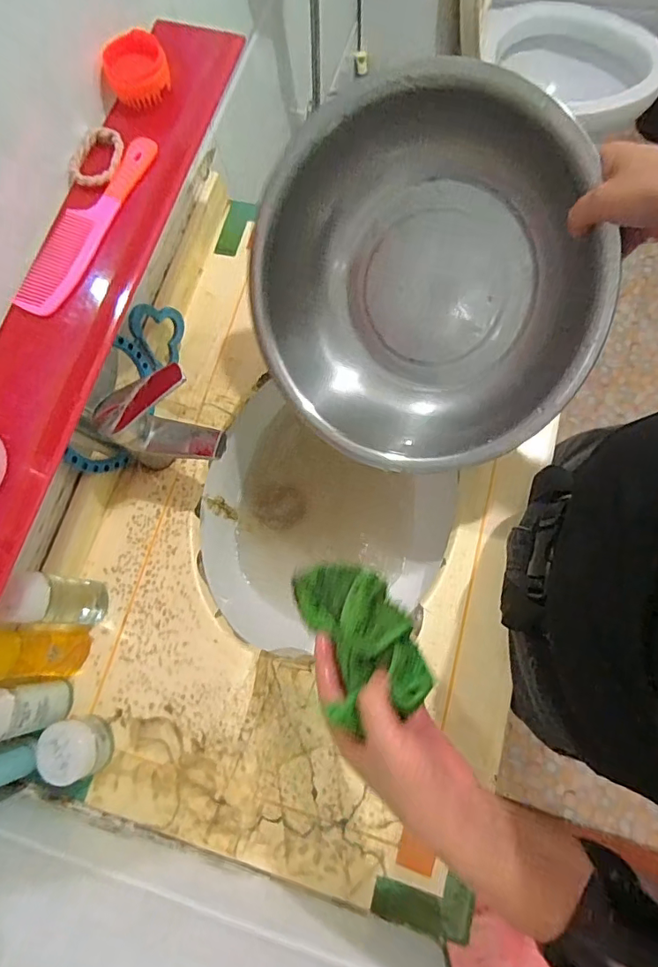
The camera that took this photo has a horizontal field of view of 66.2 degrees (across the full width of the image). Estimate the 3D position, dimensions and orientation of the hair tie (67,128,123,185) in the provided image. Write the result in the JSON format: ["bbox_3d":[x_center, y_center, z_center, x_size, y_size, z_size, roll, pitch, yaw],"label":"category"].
[{"bbox_3d":[-0.217,-0.307,0.472,0.047,0.009,0.065,12,75,5],"label":"hair tie"}]

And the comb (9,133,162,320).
[{"bbox_3d":[-0.218,-0.237,0.455,0.046,0.013,0.197,24,76,8],"label":"comb"}]

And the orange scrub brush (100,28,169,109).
[{"bbox_3d":[-0.184,-0.397,0.487,0.059,0.039,0.051,-19,75,-4],"label":"orange scrub brush"}]

